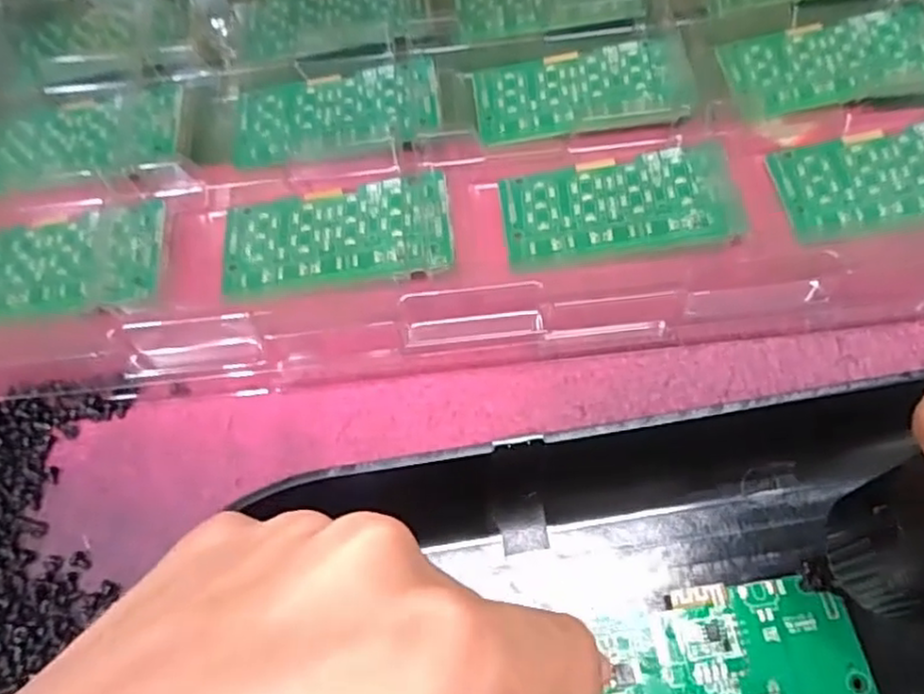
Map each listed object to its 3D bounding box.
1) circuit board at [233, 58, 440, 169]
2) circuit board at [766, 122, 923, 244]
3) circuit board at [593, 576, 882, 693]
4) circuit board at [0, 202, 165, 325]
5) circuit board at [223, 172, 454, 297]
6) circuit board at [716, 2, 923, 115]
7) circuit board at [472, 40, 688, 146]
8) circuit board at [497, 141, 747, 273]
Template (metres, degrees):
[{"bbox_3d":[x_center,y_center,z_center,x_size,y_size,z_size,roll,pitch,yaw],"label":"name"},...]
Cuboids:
[{"bbox_3d":[-0.057,-0.108,0.315,0.092,0.005,0.045,-8,63,0],"label":"circuit board"},{"bbox_3d":[0.176,-0.070,0.281,0.090,0.004,0.047,-11,63,7],"label":"circuit board"},{"bbox_3d":[0.073,0.097,0.202,0.089,0.004,0.048,-9,63,-1],"label":"circuit board"},{"bbox_3d":[-0.166,-0.033,0.281,0.087,0.004,0.049,-8,63,0],"label":"circuit board"},{"bbox_3d":[-0.051,-0.046,0.284,0.092,0.004,0.048,-6,64,6],"label":"circuit board"},{"bbox_3d":[0.169,-0.133,0.316,0.094,0.010,0.045,-10,63,-2],"label":"circuit board"},{"bbox_3d":[0.053,-0.116,0.316,0.092,0.009,0.050,-3,63,2],"label":"circuit board"},{"bbox_3d":[0.064,-0.058,0.283,0.093,0.006,0.048,-6,63,1],"label":"circuit board"}]

